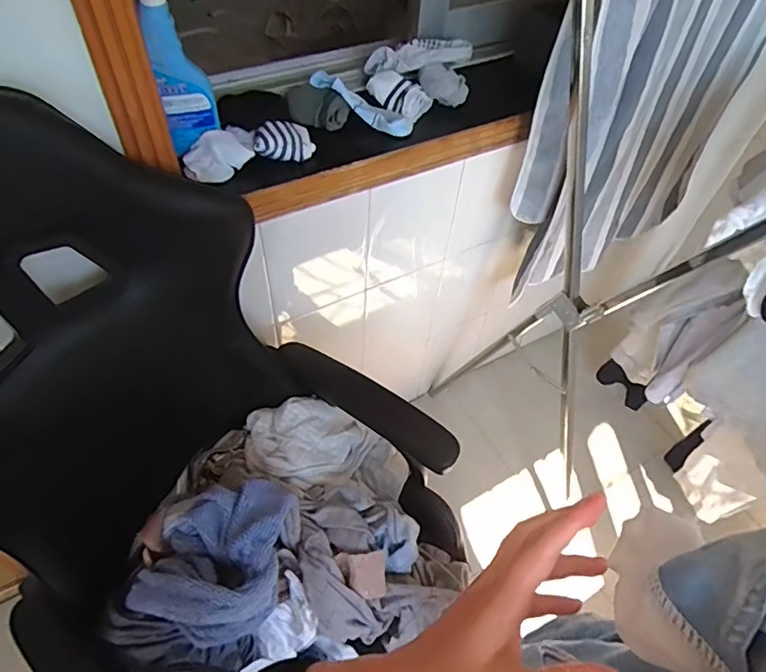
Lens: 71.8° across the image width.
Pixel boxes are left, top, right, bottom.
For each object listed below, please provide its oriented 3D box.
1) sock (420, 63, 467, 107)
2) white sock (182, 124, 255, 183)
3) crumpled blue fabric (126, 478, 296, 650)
[{"bbox_3d":[0.110,-0.453,0.951,0.086,0.041,0.064,33,57,20],"label":"sock"},{"bbox_3d":[-0.245,-0.282,0.811,0.083,0.040,0.122,38,59,22],"label":"white sock"},{"bbox_3d":[-0.217,0.295,0.735,0.180,0.067,0.220,21,54,12],"label":"crumpled blue fabric"}]

